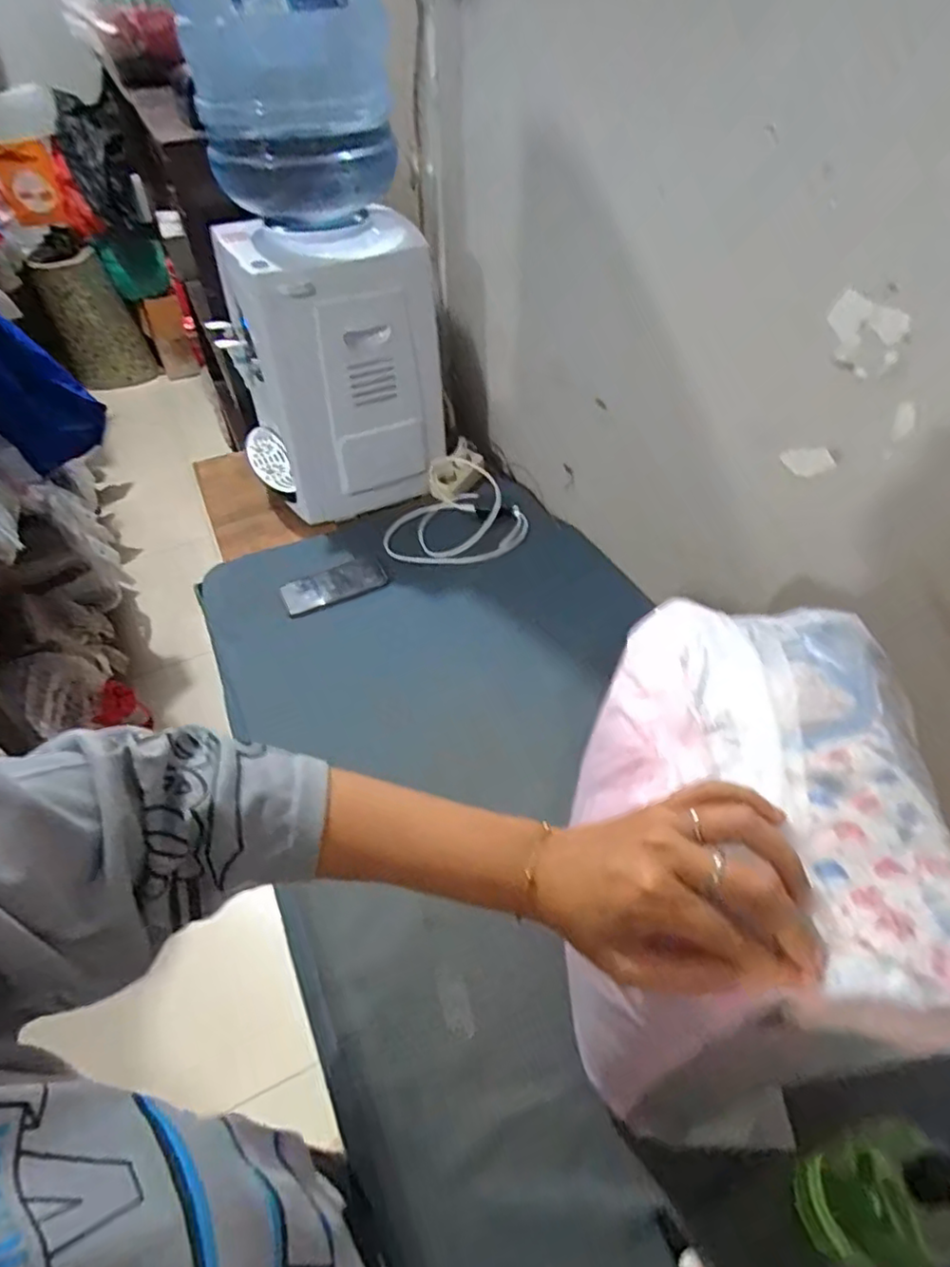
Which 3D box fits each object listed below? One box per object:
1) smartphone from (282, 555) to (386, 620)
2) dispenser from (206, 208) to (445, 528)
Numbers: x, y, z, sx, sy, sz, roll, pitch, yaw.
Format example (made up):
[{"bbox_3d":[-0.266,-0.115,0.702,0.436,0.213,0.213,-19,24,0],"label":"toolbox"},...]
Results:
[{"bbox_3d":[-0.229,-0.079,1.059,0.165,0.015,0.079,-23,59,-15],"label":"smartphone"},{"bbox_3d":[-0.258,-0.475,1.163,0.354,0.451,0.280,-13,46,-10],"label":"dispenser"}]

